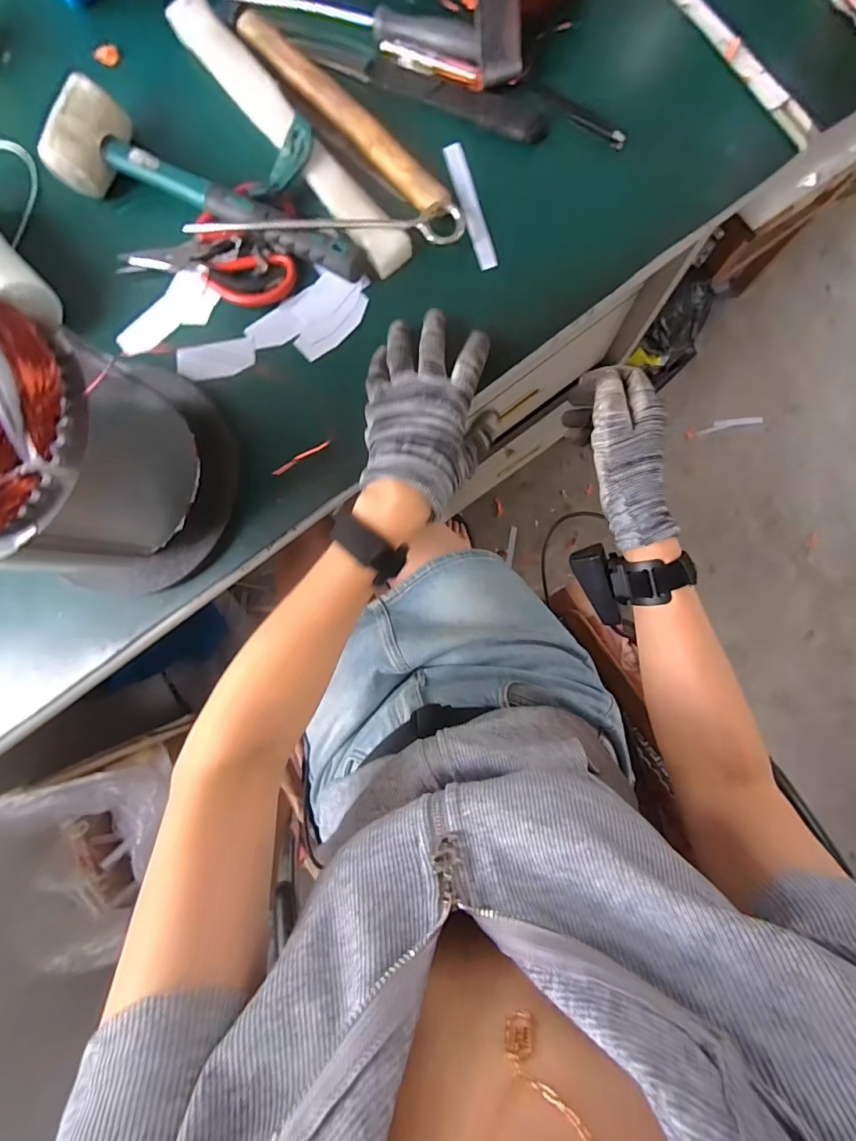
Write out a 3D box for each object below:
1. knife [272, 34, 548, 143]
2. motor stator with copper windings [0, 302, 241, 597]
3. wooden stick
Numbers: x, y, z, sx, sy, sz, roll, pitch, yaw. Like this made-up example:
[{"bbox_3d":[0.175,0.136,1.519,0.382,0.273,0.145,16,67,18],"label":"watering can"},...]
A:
[{"bbox_3d":[-0.011,-0.409,0.380,0.234,0.012,0.030,25,90,6],"label":"knife"},{"bbox_3d":[-0.256,-0.066,0.299,0.171,0.173,0.160,-9,87,5],"label":"motor stator with copper windings"},{"bbox_3d":[-0.072,-0.385,0.379,0.027,0.016,0.254,-42,85,2],"label":"wooden stick"}]

